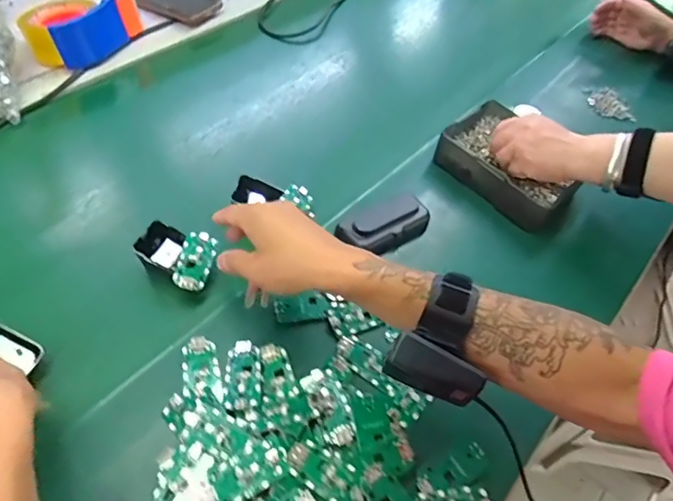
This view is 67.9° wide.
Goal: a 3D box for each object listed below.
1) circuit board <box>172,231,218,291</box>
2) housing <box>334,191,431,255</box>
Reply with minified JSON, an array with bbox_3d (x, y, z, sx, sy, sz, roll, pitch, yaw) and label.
[{"bbox_3d":[-0.139,0.010,0.490,0.032,0.011,0.064,8,53,0],"label":"circuit board"},{"bbox_3d":[0.056,-0.030,0.549,0.105,0.024,0.055,-33,63,-26],"label":"housing"}]

